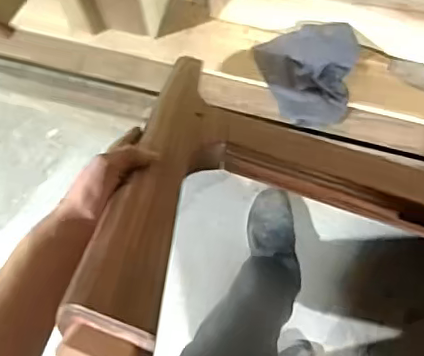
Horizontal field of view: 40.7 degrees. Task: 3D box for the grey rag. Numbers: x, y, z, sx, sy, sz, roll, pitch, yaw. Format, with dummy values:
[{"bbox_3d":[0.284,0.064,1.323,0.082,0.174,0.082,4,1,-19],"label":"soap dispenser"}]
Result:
[{"bbox_3d":[0.159,-0.159,0.897,0.148,0.031,0.152,-16,90,7],"label":"grey rag"}]

